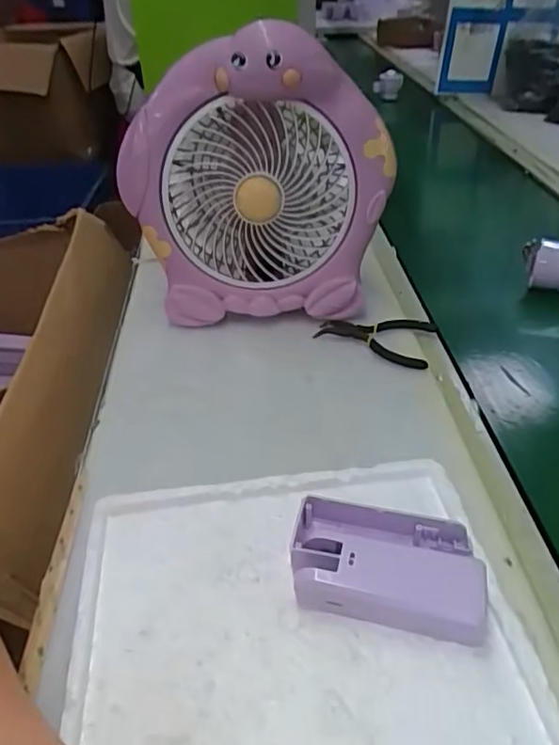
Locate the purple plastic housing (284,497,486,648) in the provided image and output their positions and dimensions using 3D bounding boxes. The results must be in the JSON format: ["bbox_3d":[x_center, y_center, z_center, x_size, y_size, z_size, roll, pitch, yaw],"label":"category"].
[{"bbox_3d":[0.065,0.120,0.365,0.115,0.029,0.065,7,38,12],"label":"purple plastic housing"}]

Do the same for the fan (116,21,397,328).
[{"bbox_3d":[-0.022,-0.190,0.605,0.247,0.266,0.130,-1,37,1],"label":"fan"}]

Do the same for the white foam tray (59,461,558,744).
[{"bbox_3d":[0.012,0.167,0.332,0.244,0.026,0.267,-4,37,-5],"label":"white foam tray"}]

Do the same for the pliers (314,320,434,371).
[{"bbox_3d":[0.096,-0.038,0.600,0.114,0.008,0.071,12,39,17],"label":"pliers"}]

